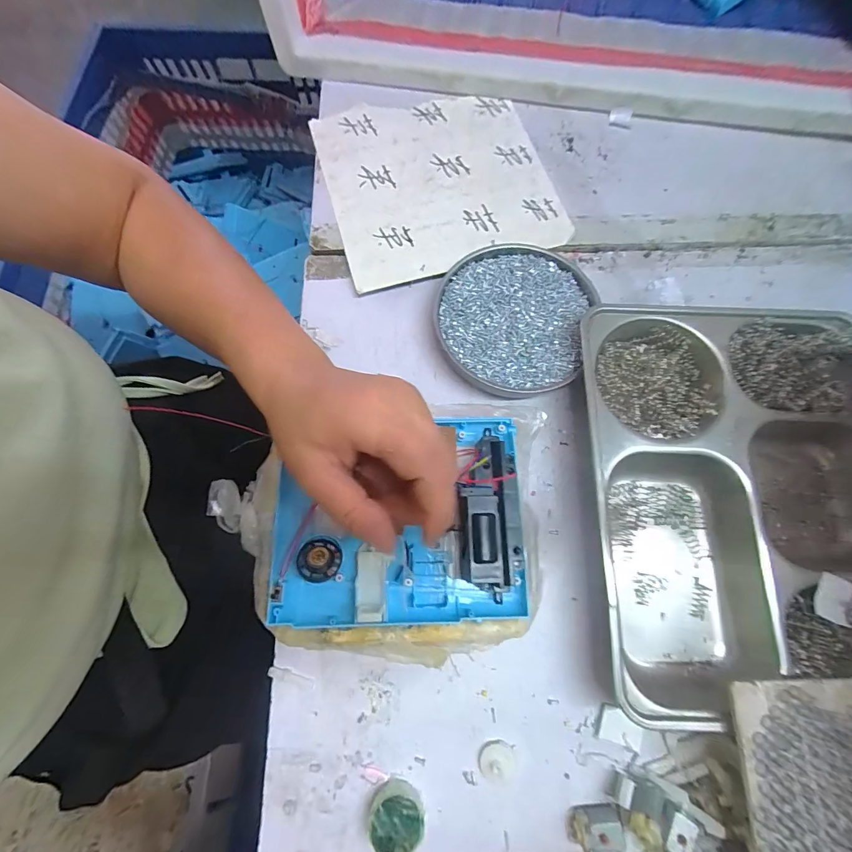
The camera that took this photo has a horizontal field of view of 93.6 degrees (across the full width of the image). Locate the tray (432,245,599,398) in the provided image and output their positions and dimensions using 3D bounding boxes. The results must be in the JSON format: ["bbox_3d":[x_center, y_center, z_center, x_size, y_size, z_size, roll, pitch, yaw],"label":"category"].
[{"bbox_3d":[0.071,-0.092,0.341,0.122,0.018,0.129,0,73,0],"label":"tray"}]

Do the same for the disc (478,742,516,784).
[{"bbox_3d":[0.046,0.219,0.259,0.022,0.006,0.022,0,73,0],"label":"disc"}]

